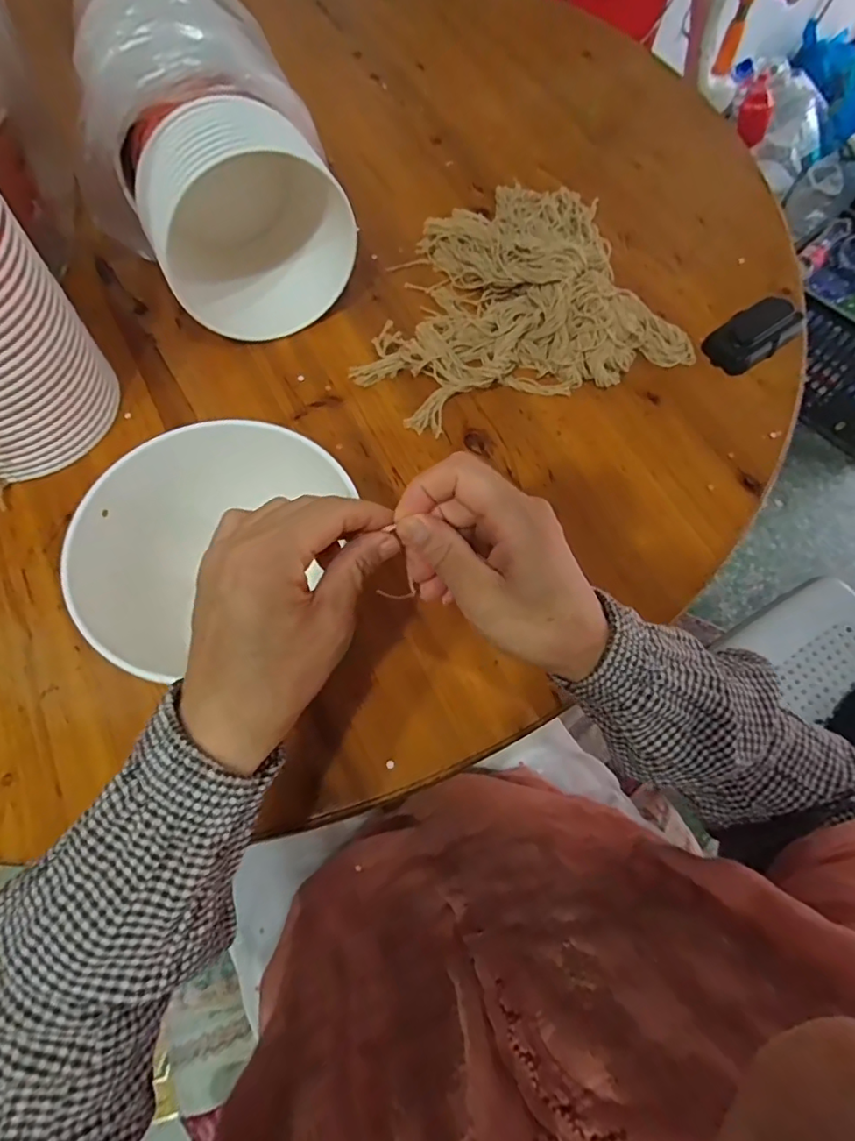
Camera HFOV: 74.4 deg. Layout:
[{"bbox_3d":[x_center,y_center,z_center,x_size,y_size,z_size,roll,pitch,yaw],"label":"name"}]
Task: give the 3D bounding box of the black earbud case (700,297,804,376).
[{"bbox_3d":[0.324,-0.232,0.554,0.093,0.031,0.050,-30,70,-14],"label":"black earbud case"}]

